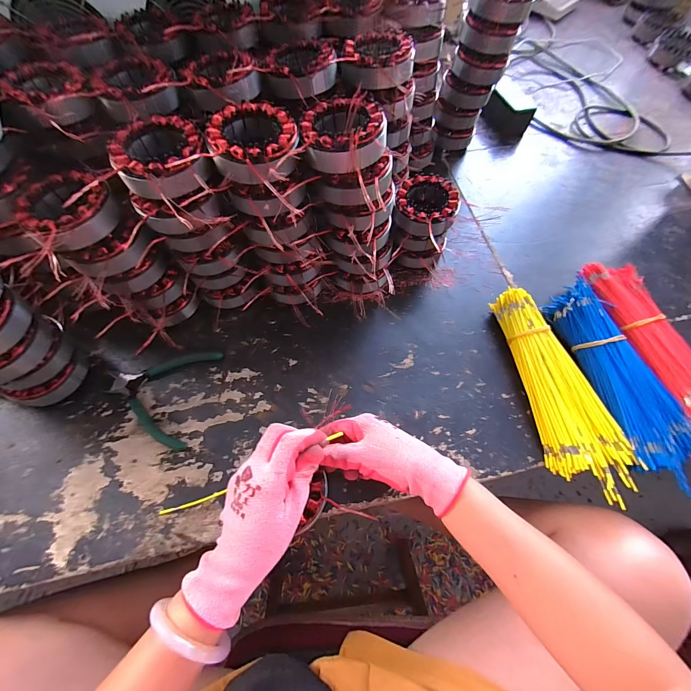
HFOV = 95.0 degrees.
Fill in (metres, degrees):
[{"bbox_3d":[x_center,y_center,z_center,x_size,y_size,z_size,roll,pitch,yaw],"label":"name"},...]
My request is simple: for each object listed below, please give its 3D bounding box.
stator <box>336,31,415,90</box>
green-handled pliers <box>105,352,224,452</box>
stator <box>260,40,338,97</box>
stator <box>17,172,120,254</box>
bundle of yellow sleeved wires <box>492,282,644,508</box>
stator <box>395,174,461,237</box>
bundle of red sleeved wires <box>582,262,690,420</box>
[{"bbox_3d":[0.040,-0.353,0.395,0.089,0.035,0.091,5,65,1],"label":"stator"},{"bbox_3d":[-0.247,0.056,0.416,0.125,0.010,0.133,11,65,3],"label":"green-handled pliers"},{"bbox_3d":[-0.057,-0.340,0.390,0.084,0.034,0.091,1,65,-1],"label":"stator"},{"bbox_3d":[-0.280,-0.141,0.323,0.092,0.035,0.082,32,68,13],"label":"stator"},{"bbox_3d":[0.274,0.051,0.410,0.084,0.042,0.266,-7,65,-5],"label":"bundle of yellow sleeved wires"},{"bbox_3d":[0.113,-0.190,0.443,0.085,0.041,0.089,1,65,-1],"label":"stator"},{"bbox_3d":[0.421,-0.001,0.436,0.077,0.046,0.259,-12,66,-7],"label":"bundle of red sleeved wires"}]

